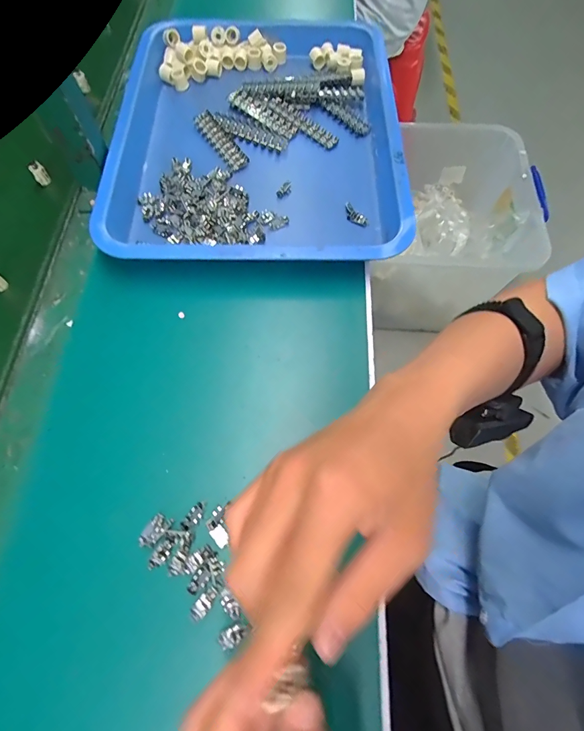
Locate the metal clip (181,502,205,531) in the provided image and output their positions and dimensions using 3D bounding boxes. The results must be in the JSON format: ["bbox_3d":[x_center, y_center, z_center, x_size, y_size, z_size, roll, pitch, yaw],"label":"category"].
[{"bbox_3d":[-0.082,0.126,0.317,0.012,0.004,0.024,29,69,12],"label":"metal clip"}]

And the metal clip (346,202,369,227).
[{"bbox_3d":[0.074,-0.175,0.440,0.035,0.007,0.017,43,74,1],"label":"metal clip"}]

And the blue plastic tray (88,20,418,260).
[{"bbox_3d":[-0.043,-0.310,0.479,0.346,0.034,0.454,-1,66,-1],"label":"blue plastic tray"}]

